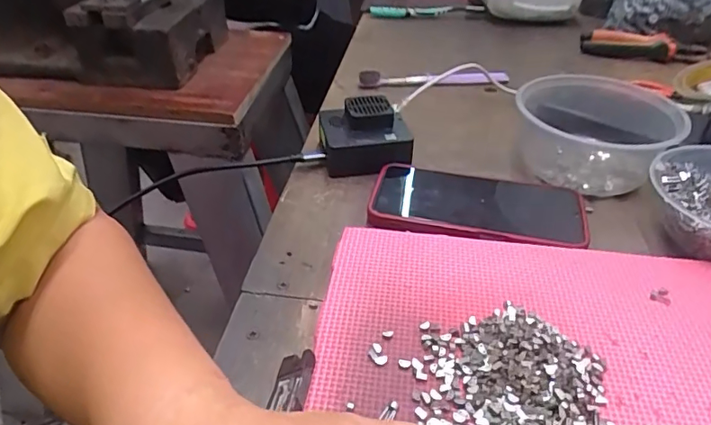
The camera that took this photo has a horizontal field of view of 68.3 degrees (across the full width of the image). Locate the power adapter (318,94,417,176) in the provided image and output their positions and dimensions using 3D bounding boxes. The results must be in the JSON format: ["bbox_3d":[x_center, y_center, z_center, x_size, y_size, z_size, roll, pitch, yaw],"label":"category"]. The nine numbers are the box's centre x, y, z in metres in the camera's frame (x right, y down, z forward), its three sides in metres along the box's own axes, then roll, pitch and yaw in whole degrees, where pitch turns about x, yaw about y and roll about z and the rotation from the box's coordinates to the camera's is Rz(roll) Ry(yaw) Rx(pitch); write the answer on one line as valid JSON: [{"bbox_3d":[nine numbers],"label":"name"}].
[{"bbox_3d":[0.009,-0.071,0.485,0.083,0.048,0.070,-1,36,-2],"label":"power adapter"}]

